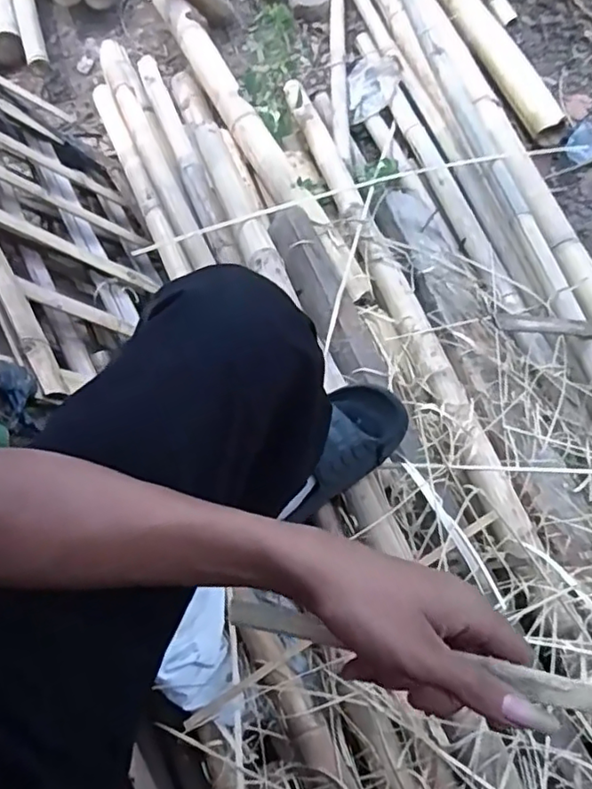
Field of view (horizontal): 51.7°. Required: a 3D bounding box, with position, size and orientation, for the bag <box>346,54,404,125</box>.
[{"bbox_3d":[0.181,-0.708,1.414,0.121,0.026,0.150,-1,85,22],"label":"bag"}]

